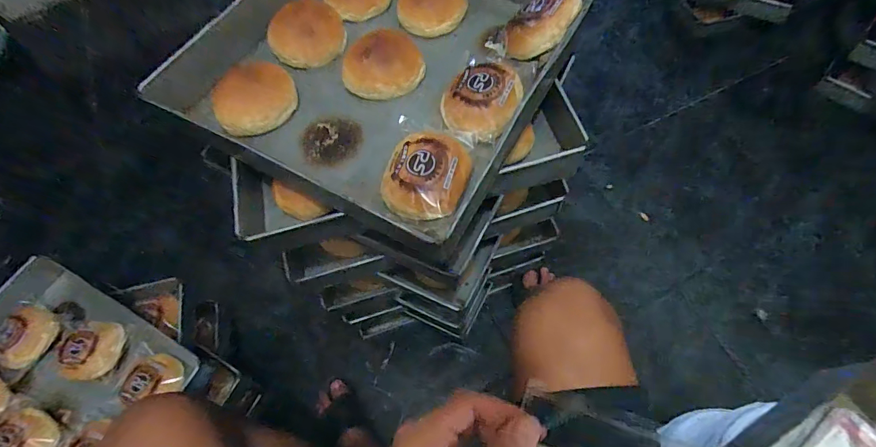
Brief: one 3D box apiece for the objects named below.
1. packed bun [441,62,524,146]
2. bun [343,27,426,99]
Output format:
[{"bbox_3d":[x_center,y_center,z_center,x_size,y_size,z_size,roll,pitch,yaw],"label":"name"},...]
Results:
[{"bbox_3d":[0.046,-0.138,0.481,0.091,0.038,0.099,11,65,11],"label":"packed bun"},{"bbox_3d":[-0.070,-0.198,0.524,0.104,0.036,0.084,-8,63,2],"label":"bun"}]

